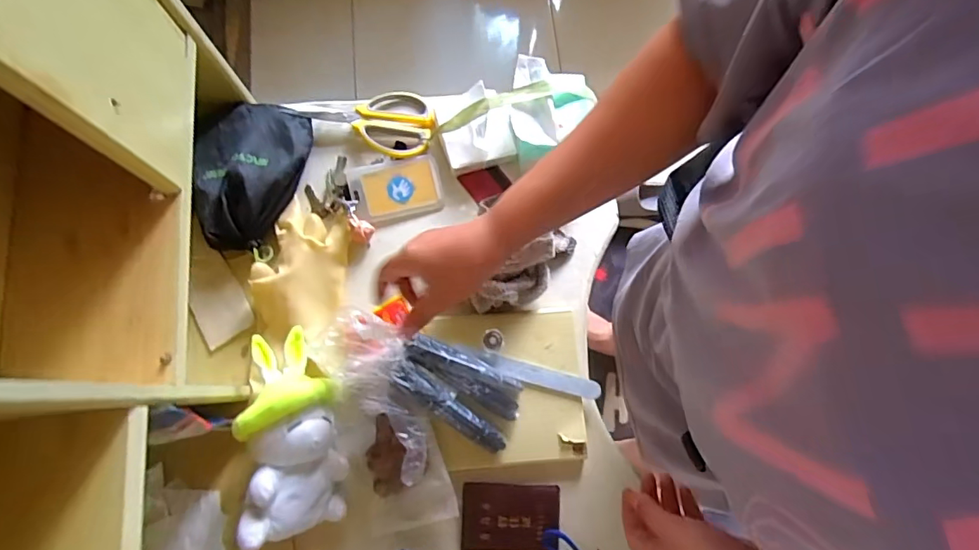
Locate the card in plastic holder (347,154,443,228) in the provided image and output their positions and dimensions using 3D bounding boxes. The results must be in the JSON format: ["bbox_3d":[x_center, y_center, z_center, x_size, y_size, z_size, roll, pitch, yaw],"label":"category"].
[{"bbox_3d":[-0.117,-0.106,0.634,0.108,0.005,0.073,-13,91,-7],"label":"card in plastic holder"}]

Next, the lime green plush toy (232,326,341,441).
[{"bbox_3d":[-0.212,0.104,0.519,0.099,0.069,0.103,-20,78,-6],"label":"lime green plush toy"}]

